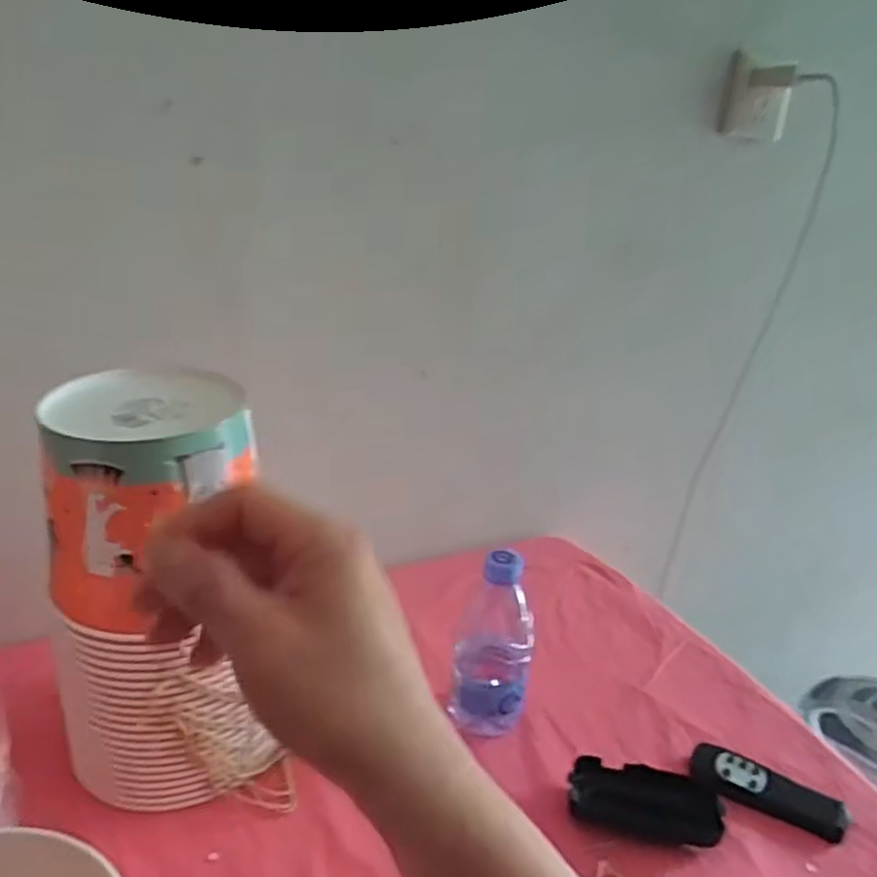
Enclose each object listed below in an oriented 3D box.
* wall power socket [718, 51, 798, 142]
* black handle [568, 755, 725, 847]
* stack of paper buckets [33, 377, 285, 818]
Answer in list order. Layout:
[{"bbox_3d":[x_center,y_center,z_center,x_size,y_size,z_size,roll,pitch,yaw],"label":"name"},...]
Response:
[{"bbox_3d":[0.347,-0.370,0.791,0.068,0.077,0.048,10,25,15],"label":"wall power socket"},{"bbox_3d":[0.157,0.274,0.550,0.110,0.021,0.058,8,24,9],"label":"black handle"},{"bbox_3d":[-0.195,0.117,0.520,0.131,0.289,0.124,2,24,-3],"label":"stack of paper buckets"}]

